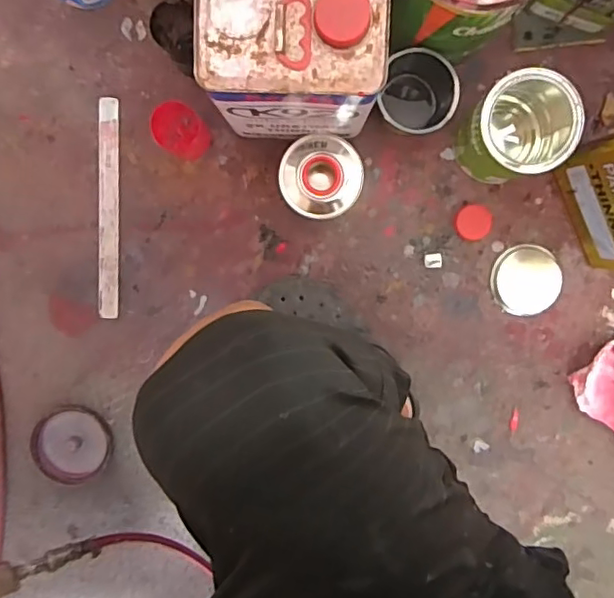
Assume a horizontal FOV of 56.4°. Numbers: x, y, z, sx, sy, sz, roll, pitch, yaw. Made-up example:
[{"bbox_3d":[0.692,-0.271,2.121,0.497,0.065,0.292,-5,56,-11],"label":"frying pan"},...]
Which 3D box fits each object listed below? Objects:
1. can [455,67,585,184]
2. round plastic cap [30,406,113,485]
[{"bbox_3d":[0.243,-0.197,0.672,0.106,0.126,0.109,0,98,2],"label":"can"},{"bbox_3d":[-0.318,0.199,0.774,0.099,0.025,0.115,33,97,-3],"label":"round plastic cap"}]

